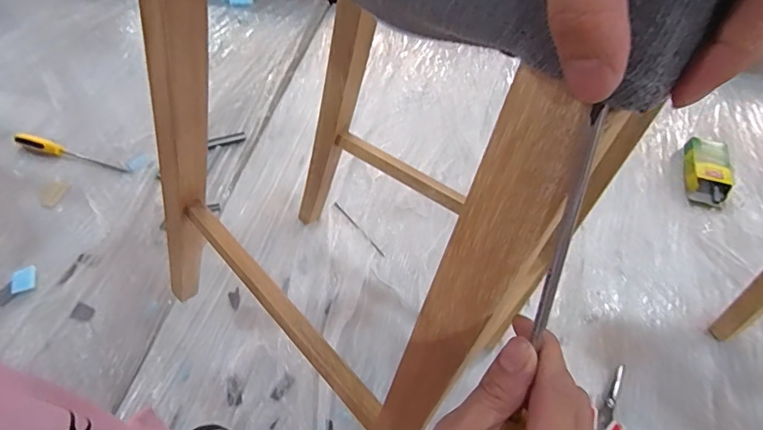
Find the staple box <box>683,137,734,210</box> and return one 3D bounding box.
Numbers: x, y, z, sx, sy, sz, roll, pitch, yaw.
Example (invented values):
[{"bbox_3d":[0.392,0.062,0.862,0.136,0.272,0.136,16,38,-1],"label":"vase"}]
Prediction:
[{"bbox_3d":[0.685,-0.091,0.962,0.089,0.034,0.154,9,60,6],"label":"staple box"}]

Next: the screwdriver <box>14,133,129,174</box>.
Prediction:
[{"bbox_3d":[-0.678,-0.137,1.008,0.271,0.025,0.029,13,60,8],"label":"screwdriver"}]

